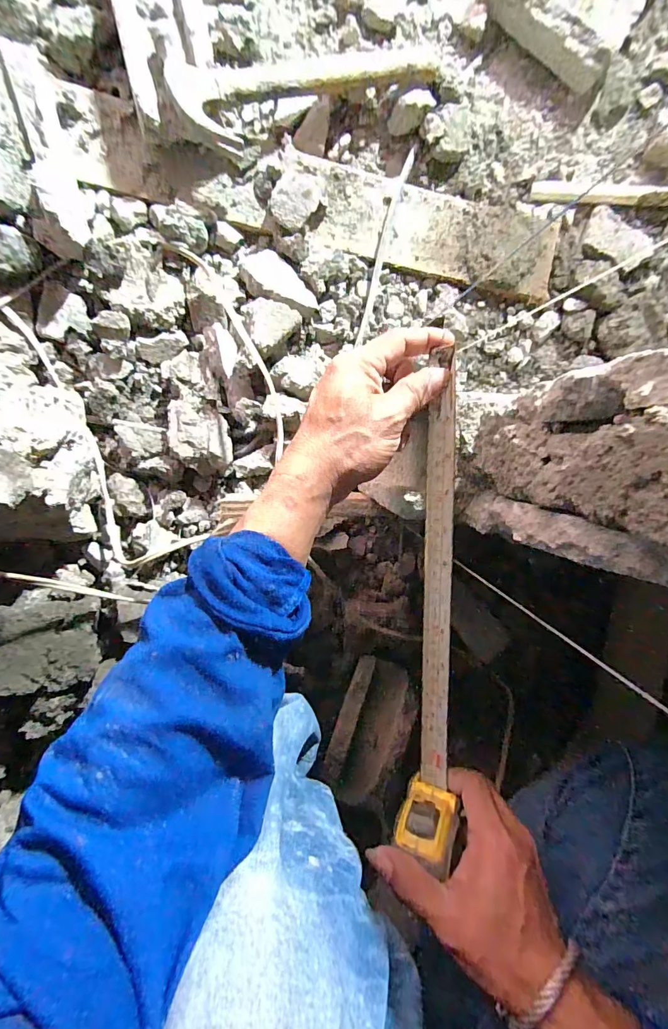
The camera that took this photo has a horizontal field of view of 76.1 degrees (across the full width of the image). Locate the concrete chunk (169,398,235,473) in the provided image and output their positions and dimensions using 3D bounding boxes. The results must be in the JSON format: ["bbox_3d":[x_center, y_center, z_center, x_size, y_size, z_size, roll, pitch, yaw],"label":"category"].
[{"bbox_3d":[-0.165,-0.095,0.534,0.076,0.052,0.087,3,99,-7],"label":"concrete chunk"}]

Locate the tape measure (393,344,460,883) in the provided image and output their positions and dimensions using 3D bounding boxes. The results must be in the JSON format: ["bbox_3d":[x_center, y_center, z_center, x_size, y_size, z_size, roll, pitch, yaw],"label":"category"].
[{"bbox_3d":[0.068,0.064,0.300,0.044,0.050,0.333,1,93,-8],"label":"tape measure"}]

